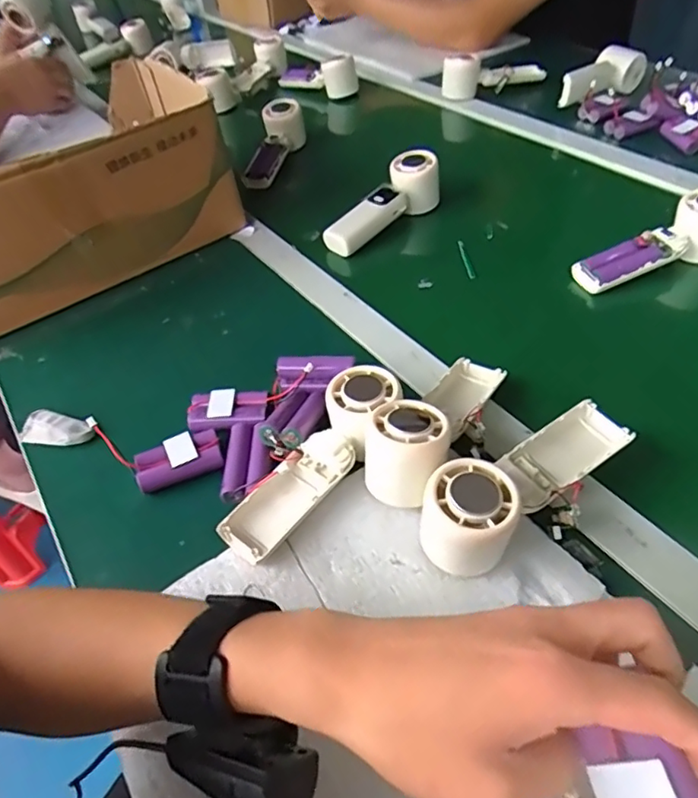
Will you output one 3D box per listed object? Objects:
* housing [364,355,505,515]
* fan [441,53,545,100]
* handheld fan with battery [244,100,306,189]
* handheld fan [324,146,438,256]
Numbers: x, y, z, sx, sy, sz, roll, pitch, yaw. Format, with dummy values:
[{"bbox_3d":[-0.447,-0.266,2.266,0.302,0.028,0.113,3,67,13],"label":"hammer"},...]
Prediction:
[{"bbox_3d":[0.064,0.021,0.430,0.059,0.060,0.178,21,32,25],"label":"housing"},{"bbox_3d":[0.234,-0.523,0.917,0.165,0.058,0.047,0,47,7],"label":"fan"},{"bbox_3d":[-0.111,-0.354,0.818,0.050,0.053,0.160,10,66,16],"label":"handheld fan with battery"},{"bbox_3d":[0.042,-0.224,0.671,0.161,0.059,0.043,-41,54,-12],"label":"handheld fan"}]

